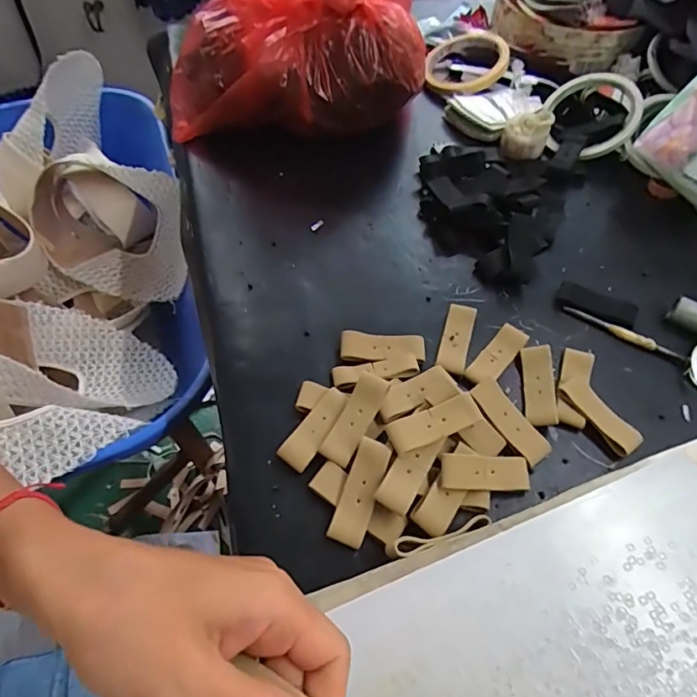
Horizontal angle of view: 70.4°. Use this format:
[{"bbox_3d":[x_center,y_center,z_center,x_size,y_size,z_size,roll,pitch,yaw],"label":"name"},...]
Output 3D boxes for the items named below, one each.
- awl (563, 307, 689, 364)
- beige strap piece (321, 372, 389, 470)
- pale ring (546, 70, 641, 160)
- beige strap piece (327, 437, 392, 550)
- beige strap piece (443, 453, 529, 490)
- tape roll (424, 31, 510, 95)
[{"bbox_3d":[0.210,-0.012,0.377,0.089,0.006,0.010,29,63,17],"label":"awl"},{"bbox_3d":[0.004,0.045,0.321,0.021,0.006,0.061,26,75,16],"label":"beige strap piece"},{"bbox_3d":[0.238,-0.229,0.486,0.092,0.013,0.084,-6,74,22],"label":"pale ring"},{"bbox_3d":[0.007,0.086,0.298,0.021,0.005,0.062,18,76,11],"label":"beige strap piece"},{"bbox_3d":[0.085,0.077,0.306,0.060,0.004,0.021,6,73,-17],"label":"beige strap piece"},{"bbox_3d":[0.130,-0.319,0.550,0.089,0.014,0.095,-14,59,15],"label":"tape roll"}]

